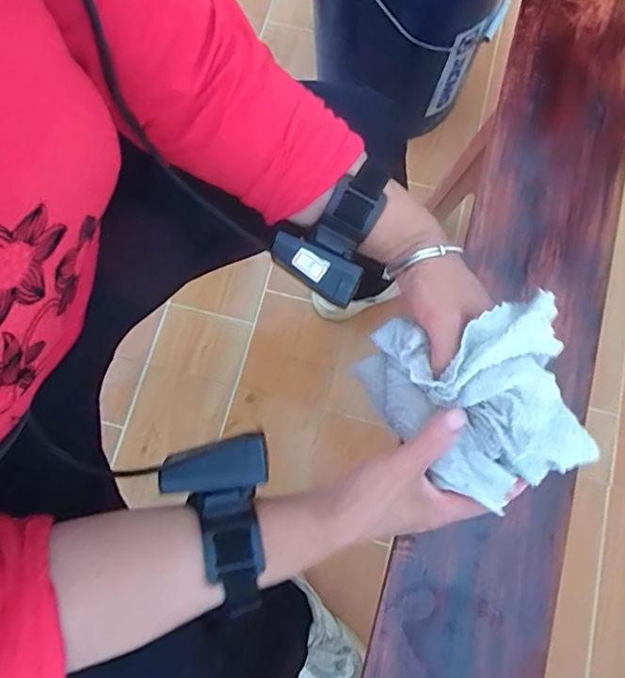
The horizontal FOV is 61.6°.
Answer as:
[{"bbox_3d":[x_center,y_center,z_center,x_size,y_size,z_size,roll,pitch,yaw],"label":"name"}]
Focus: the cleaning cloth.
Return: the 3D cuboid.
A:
[{"bbox_3d":[0.118,0.040,0.366,0.123,0.082,0.146,-26,77,-6],"label":"cleaning cloth"}]

